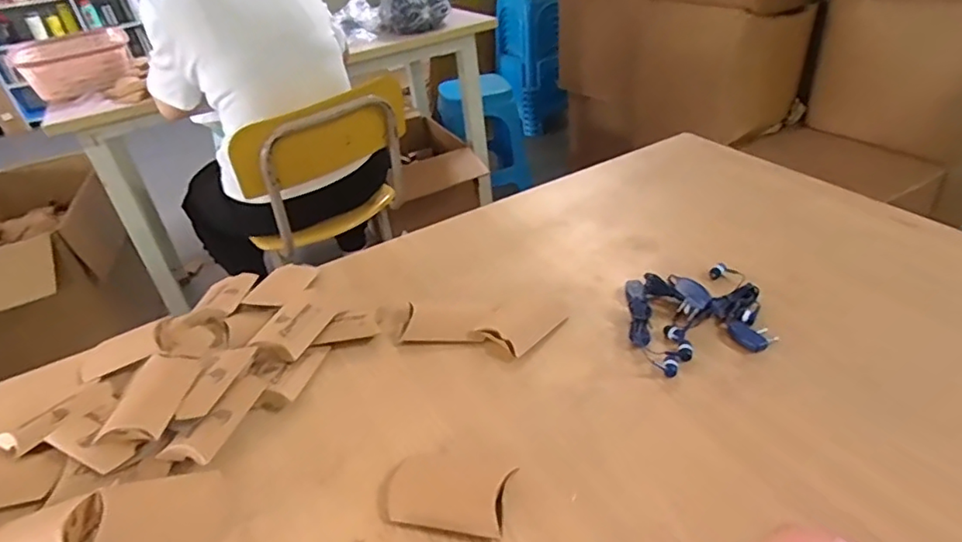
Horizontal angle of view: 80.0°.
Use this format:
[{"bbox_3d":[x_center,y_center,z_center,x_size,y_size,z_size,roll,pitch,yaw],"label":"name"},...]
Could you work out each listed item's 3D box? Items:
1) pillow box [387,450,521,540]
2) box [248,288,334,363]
[{"bbox_3d":[-0.025,0.156,0.416,0.088,0.012,0.060,3,36,15],"label":"pillow box"},{"bbox_3d":[-0.182,0.055,0.565,0.052,0.027,0.080,10,38,23],"label":"box"}]

